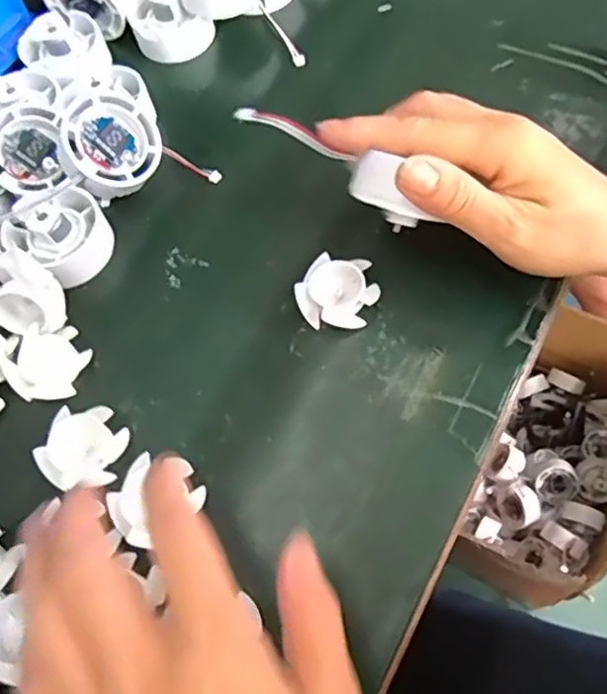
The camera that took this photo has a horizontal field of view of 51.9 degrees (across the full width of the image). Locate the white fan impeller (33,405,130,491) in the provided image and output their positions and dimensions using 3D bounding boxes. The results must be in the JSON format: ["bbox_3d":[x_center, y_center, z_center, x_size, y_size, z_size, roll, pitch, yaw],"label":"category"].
[{"bbox_3d":[-0.105,0.048,0.299,0.036,0.014,0.040,18,66,13],"label":"white fan impeller"}]

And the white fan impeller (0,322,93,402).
[{"bbox_3d":[-0.133,0.008,0.322,0.037,0.011,0.040,-2,63,4],"label":"white fan impeller"}]

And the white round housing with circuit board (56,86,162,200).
[{"bbox_3d":[-0.113,-0.116,0.362,0.053,0.026,0.055,2,86,-26],"label":"white round housing with circuit board"}]

